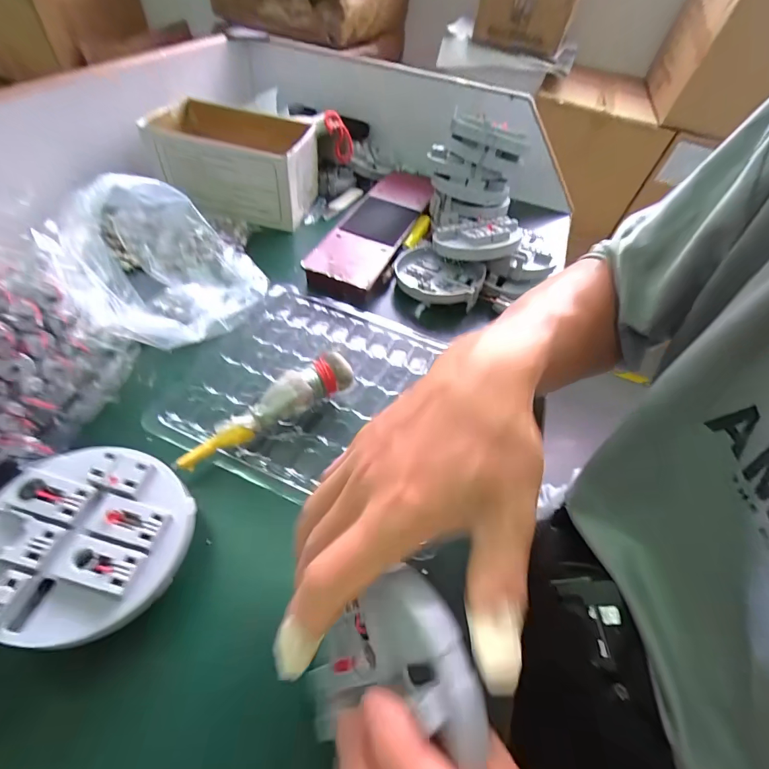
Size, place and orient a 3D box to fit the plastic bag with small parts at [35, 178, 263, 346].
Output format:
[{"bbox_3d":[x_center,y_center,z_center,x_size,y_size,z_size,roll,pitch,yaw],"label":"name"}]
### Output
[{"bbox_3d":[-0.213,-0.133,0.386,0.152,0.085,0.181,-11,55,-18],"label":"plastic bag with small parts"}]

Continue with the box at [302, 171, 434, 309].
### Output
[{"bbox_3d":[-0.010,-0.211,0.512,0.084,0.029,0.318,21,50,5],"label":"box"}]

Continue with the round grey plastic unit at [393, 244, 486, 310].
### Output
[{"bbox_3d":[0.063,-0.130,0.453,0.103,0.024,0.090,24,50,8],"label":"round grey plastic unit"}]

